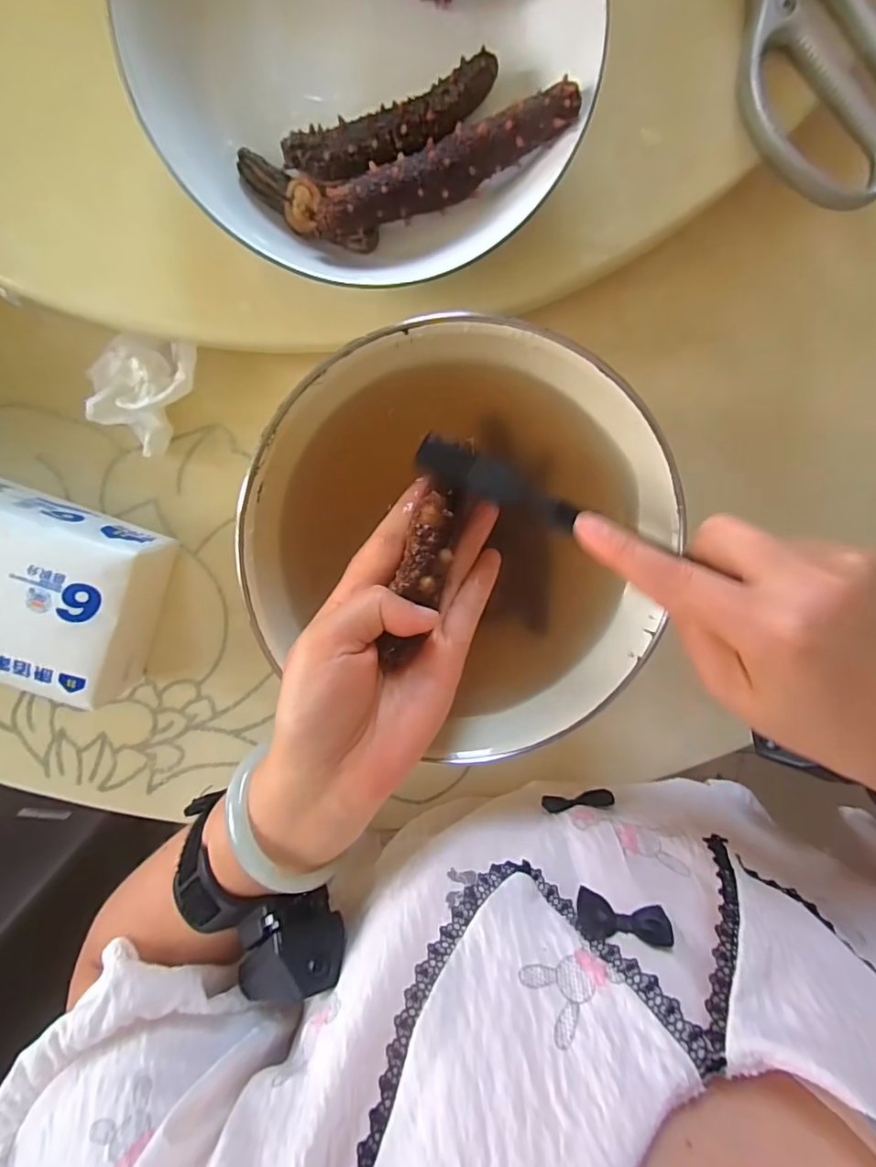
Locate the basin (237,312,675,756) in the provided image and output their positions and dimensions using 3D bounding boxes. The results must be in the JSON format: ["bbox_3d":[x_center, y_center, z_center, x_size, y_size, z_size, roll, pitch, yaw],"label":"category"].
[{"bbox_3d":[0.014,-0.021,0.283,0.200,0.081,0.189,-1,101,-4],"label":"basin"}]

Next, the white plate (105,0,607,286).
[{"bbox_3d":[-0.029,-0.219,0.215,0.177,0.040,0.180,-1,101,-4],"label":"white plate"}]

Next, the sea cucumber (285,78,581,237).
[{"bbox_3d":[-0.004,-0.172,0.225,0.119,0.037,0.027,-18,102,0],"label":"sea cucumber"}]

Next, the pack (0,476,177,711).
[{"bbox_3d":[-0.222,0.000,0.287,0.125,0.059,0.092,22,99,-8],"label":"pack"}]

